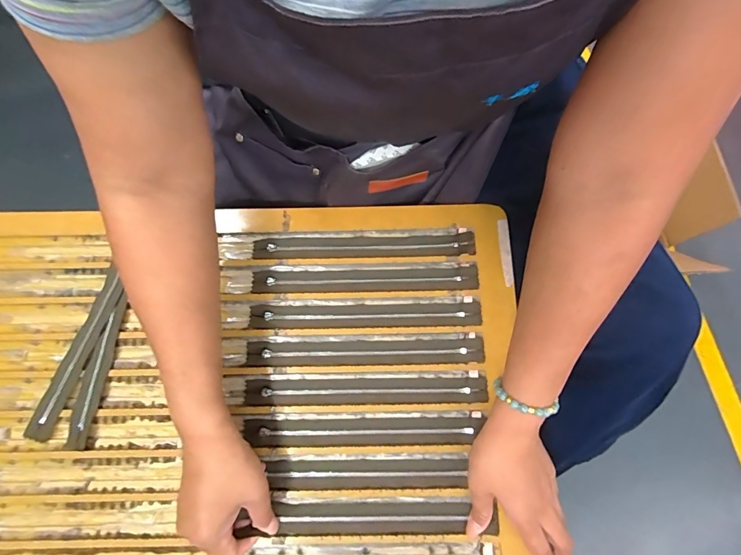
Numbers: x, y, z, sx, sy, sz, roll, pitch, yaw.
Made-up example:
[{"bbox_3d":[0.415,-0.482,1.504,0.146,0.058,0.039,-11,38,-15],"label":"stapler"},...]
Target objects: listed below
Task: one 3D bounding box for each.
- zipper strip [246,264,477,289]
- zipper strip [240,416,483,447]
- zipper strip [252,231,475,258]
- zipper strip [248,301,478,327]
[{"bbox_3d":[-0.007,-0.001,0.451,0.255,0.008,0.027,0,75,0],"label":"zipper strip"},{"bbox_3d":[-0.010,0.162,0.409,0.242,0.008,0.025,-1,75,0],"label":"zipper strip"},{"bbox_3d":[-0.008,-0.040,0.460,0.255,0.009,0.028,-1,75,0],"label":"zipper strip"},{"bbox_3d":[-0.008,0.041,0.438,0.256,0.008,0.025,-1,75,0],"label":"zipper strip"}]

